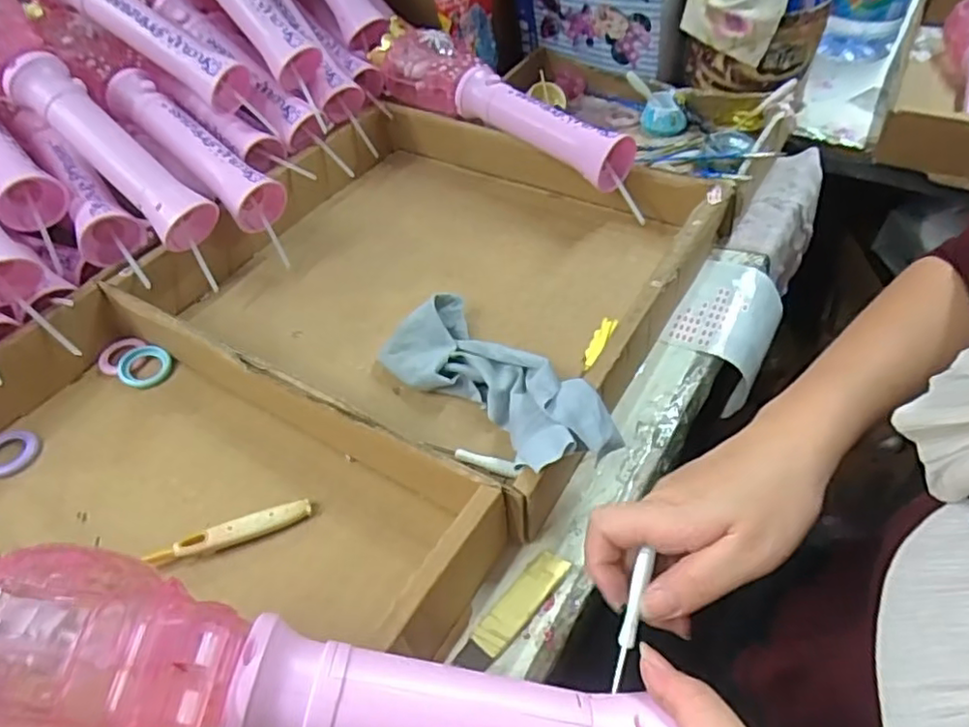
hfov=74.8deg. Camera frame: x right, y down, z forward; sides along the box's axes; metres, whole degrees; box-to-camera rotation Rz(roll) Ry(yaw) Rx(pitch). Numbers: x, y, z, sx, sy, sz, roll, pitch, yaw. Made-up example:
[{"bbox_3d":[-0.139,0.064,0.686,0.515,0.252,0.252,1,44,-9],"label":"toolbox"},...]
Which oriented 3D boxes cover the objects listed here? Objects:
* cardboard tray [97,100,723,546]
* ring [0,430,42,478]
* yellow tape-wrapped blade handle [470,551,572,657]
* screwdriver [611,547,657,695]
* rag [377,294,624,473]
[{"bbox_3d":[-0.040,-0.087,0.534,0.369,0.055,0.369,23,54,23],"label":"cardboard tray"},{"bbox_3d":[-0.331,0.063,0.443,0.038,0.006,0.038,-2,48,2],"label":"ring"},{"bbox_3d":[0.020,0.133,0.357,0.021,0.007,0.066,33,58,29],"label":"yellow tape-wrapped blade handle"},{"bbox_3d":[0.069,0.122,0.300,0.007,0.006,0.062,12,71,14],"label":"screwdriver"},{"bbox_3d":[0.008,0.015,0.423,0.076,0.053,0.193,-32,39,-23],"label":"rag"}]

